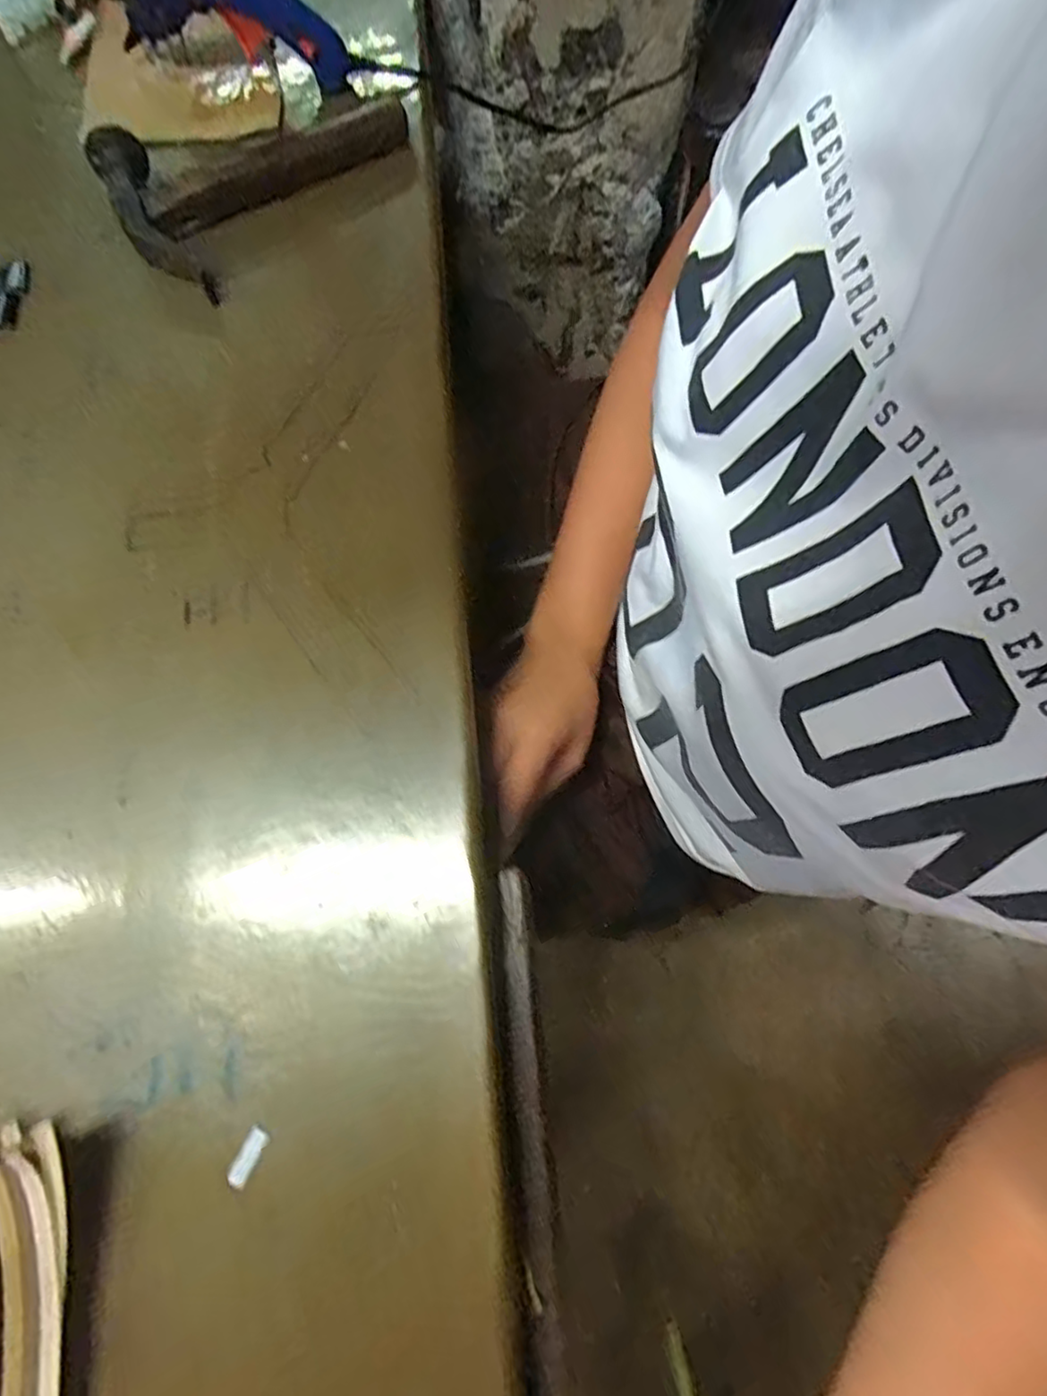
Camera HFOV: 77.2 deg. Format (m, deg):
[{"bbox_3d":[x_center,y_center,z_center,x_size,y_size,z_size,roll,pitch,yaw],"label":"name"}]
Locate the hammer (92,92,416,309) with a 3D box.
[{"bbox_3d":[-0.164,-0.331,0.398,0.183,0.031,0.098,-42,77,-12],"label":"hammer"}]

